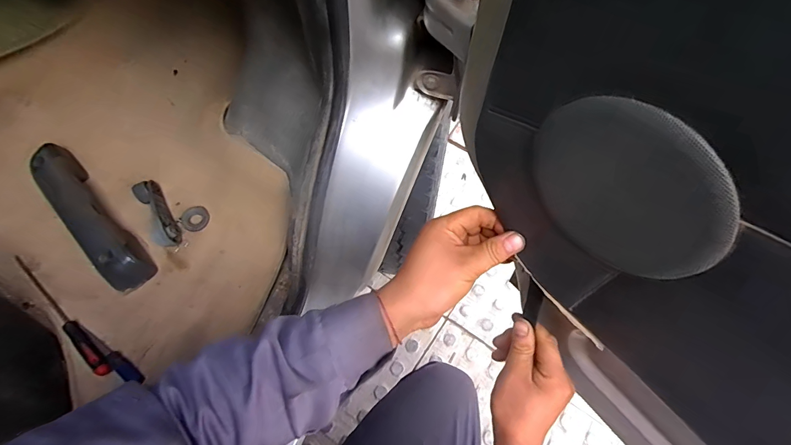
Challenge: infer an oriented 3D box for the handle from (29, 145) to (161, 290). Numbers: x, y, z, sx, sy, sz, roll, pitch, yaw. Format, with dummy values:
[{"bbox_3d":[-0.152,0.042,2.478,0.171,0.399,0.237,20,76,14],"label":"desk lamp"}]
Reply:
[{"bbox_3d":[-0.442,-0.010,0.545,0.071,0.040,0.259,-42,76,-18],"label":"handle"}]

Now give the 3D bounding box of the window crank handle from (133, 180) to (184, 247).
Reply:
[{"bbox_3d":[-0.343,-0.014,0.548,0.035,0.041,0.103,-32,73,-15],"label":"window crank handle"}]

